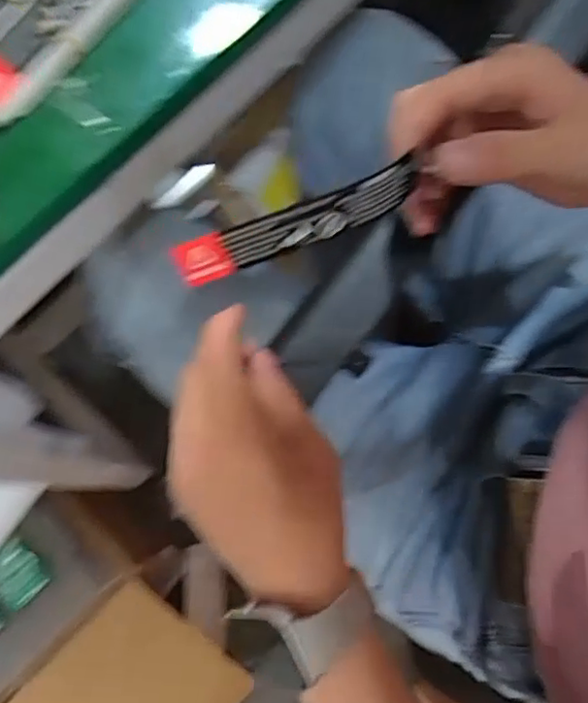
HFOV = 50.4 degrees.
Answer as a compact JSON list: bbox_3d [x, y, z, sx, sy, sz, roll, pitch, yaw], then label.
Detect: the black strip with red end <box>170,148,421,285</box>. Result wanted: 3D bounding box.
[{"bbox_3d":[0.001,-0.057,0.280,0.115,0.004,0.020,-18,122,11],"label":"black strip with red end"}]

